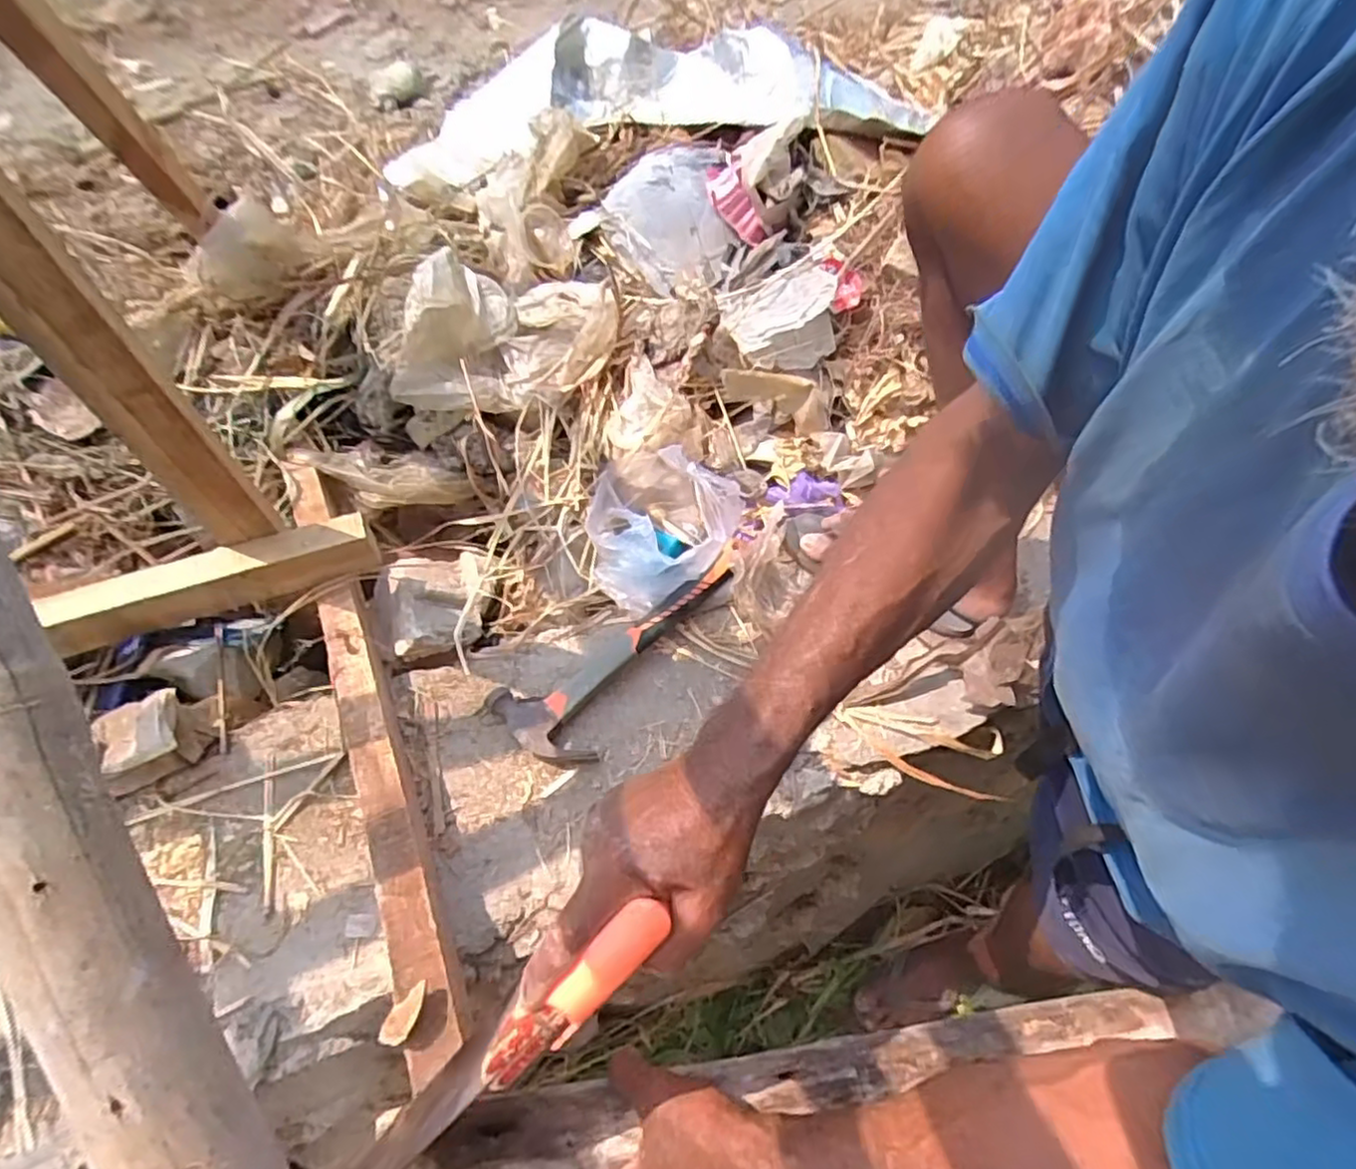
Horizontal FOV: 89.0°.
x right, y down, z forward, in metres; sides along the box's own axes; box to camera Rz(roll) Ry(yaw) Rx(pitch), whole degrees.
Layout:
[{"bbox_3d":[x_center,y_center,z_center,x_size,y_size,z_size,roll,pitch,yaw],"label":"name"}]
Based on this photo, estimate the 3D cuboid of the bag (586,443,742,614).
[{"bbox_3d":[-0.024,-0.085,0.777,0.166,0.108,0.177,-23,60,-14],"label":"bag"}]

